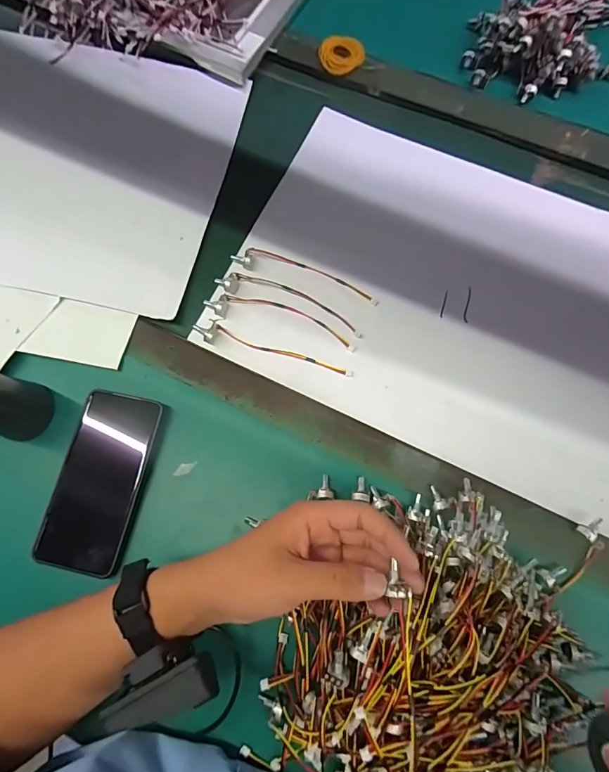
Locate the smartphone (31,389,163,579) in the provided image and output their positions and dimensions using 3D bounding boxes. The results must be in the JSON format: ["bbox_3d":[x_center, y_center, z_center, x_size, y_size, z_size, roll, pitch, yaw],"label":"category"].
[{"bbox_3d":[-0.195,0.088,0.398,0.078,0.009,0.164,12,74,5],"label":"smartphone"}]

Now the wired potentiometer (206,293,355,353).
[{"bbox_3d":[-0.026,-0.075,0.459,0.174,0.010,0.033,16,75,6],"label":"wired potentiometer"}]

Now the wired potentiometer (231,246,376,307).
[{"bbox_3d":[0.001,-0.129,0.474,0.174,0.016,0.026,17,75,6],"label":"wired potentiometer"}]

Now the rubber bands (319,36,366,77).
[{"bbox_3d":[0.050,-0.441,0.556,0.059,0.011,0.056,9,74,4],"label":"rubber bands"}]

